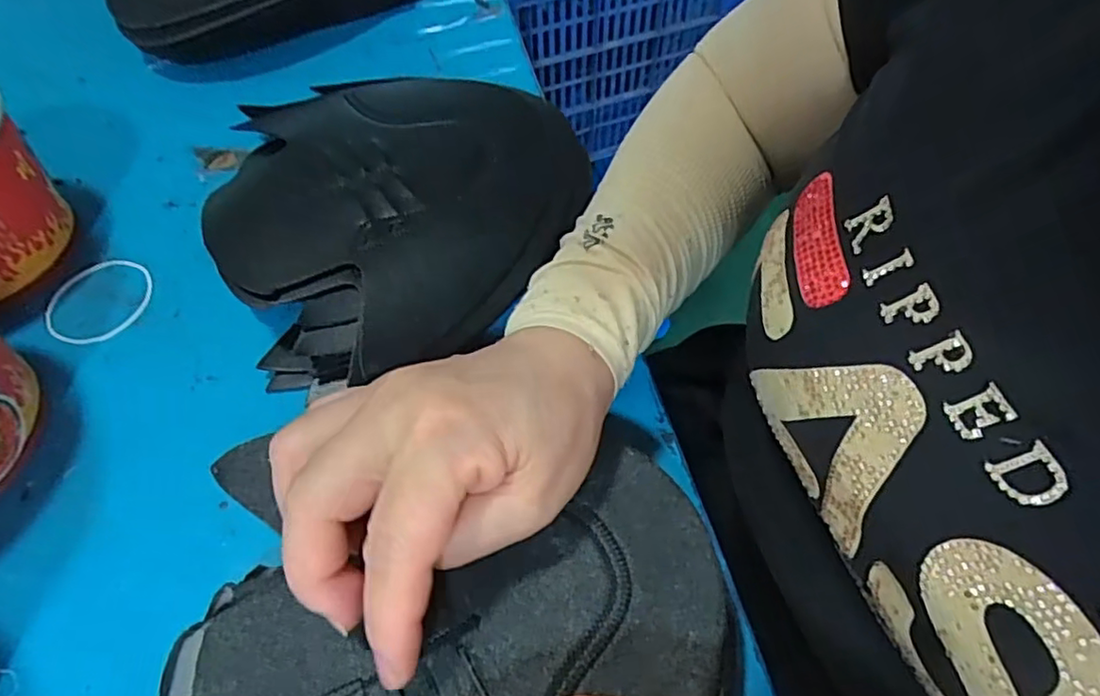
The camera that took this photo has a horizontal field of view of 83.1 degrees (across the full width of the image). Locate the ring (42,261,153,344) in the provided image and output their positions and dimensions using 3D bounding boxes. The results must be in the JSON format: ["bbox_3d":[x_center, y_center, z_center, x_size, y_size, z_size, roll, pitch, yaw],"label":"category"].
[{"bbox_3d":[-0.250,-0.028,0.343,0.056,0.005,0.056,0,56,-1],"label":"ring"}]

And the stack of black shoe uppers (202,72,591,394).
[{"bbox_3d":[-0.082,-0.086,0.352,0.197,0.049,0.206,-23,59,-16],"label":"stack of black shoe uppers"}]

